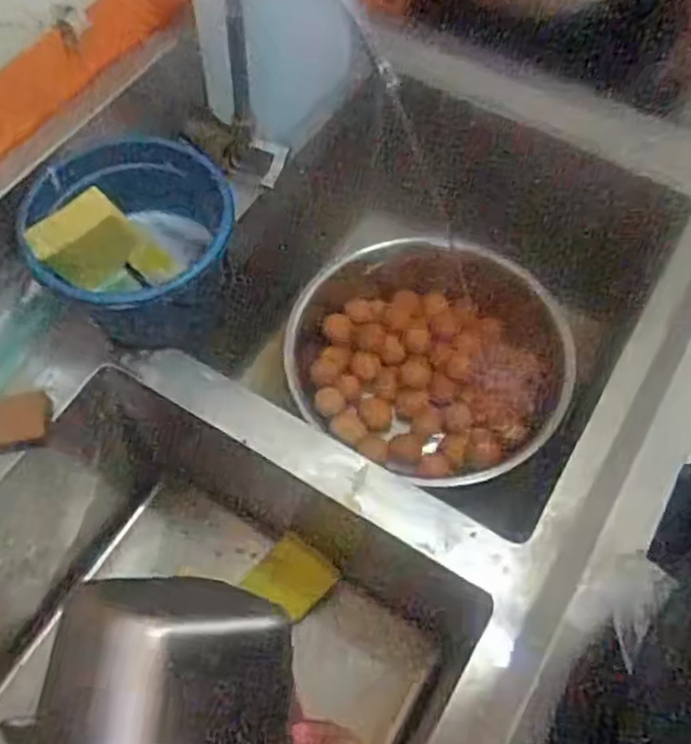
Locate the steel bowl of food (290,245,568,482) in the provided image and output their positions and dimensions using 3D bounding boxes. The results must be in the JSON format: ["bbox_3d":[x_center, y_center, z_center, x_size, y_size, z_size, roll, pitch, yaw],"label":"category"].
[{"bbox_3d":[0.112,-0.025,0.969,0.361,0.097,0.323,33,65,16],"label":"steel bowl of food"}]

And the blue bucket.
[{"bbox_3d":[-0.198,-0.126,0.683,0.176,0.107,0.184,-2,60,-3],"label":"blue bucket"}]

